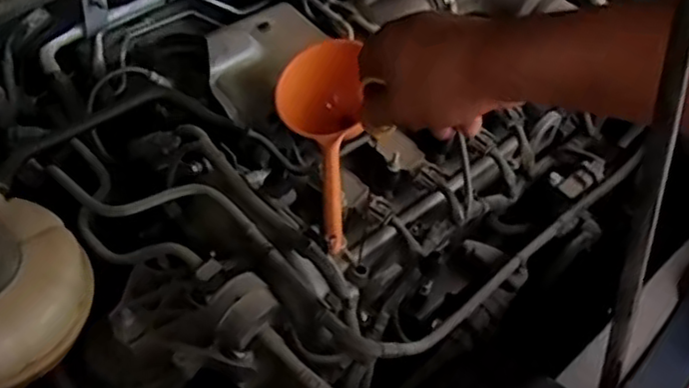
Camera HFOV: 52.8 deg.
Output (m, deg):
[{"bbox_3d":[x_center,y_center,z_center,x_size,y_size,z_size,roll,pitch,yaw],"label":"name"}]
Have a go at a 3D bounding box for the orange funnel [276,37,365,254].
[{"bbox_3d":[-0.022,-0.044,0.675,0.082,0.071,0.213,0,67,-7],"label":"orange funnel"}]

